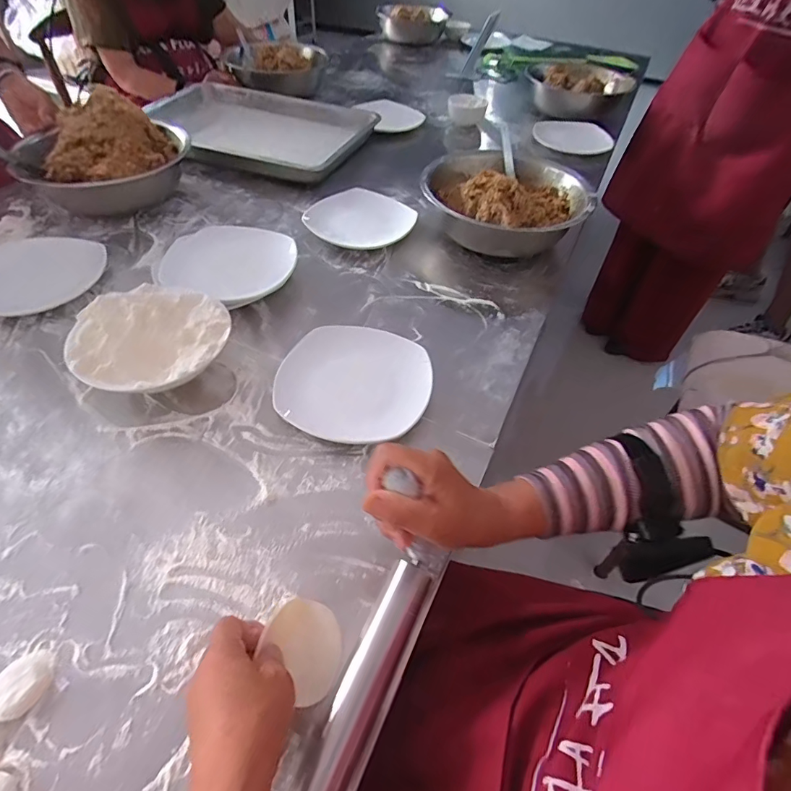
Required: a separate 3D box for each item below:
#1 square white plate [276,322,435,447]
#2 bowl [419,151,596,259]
[{"bbox_3d":[-0.044,-0.020,0.543,0.169,0.037,0.179,10,50,7],"label":"square white plate"},{"bbox_3d":[0.186,-0.329,0.782,0.265,0.105,0.286,1,49,-1],"label":"bowl"}]

